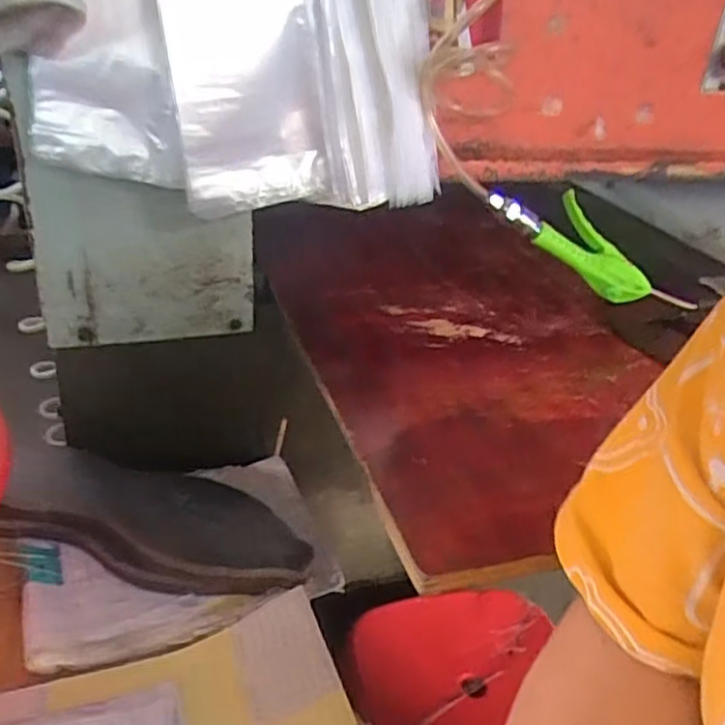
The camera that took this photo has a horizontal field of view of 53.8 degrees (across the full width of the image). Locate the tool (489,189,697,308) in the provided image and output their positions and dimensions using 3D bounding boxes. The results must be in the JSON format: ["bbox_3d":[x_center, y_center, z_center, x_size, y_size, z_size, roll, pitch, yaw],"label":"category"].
[{"bbox_3d":[0.217,-0.104,0.659,0.229,0.019,0.071,33,57,-14],"label":"tool"}]

